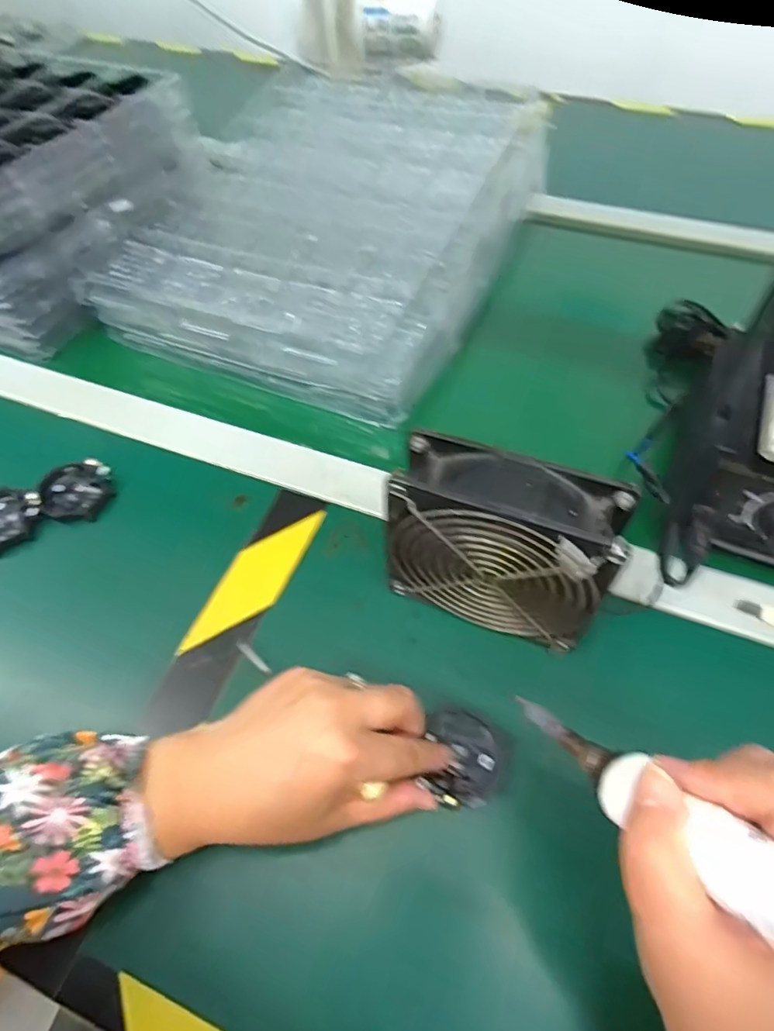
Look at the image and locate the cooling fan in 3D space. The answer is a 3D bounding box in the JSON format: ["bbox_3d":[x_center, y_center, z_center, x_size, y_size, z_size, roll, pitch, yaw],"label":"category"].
[{"bbox_3d":[0.062,0.019,0.316,0.119,0.115,0.052,15,57,13],"label":"cooling fan"}]

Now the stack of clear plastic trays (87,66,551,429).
[{"bbox_3d":[-0.051,-0.309,0.585,0.333,0.078,0.442,18,58,15],"label":"stack of clear plastic trays"}]

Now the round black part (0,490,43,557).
[{"bbox_3d":[-0.278,0.001,0.412,0.050,0.014,0.050,-1,55,2],"label":"round black part"}]

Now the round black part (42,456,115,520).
[{"bbox_3d":[-0.235,-0.019,0.425,0.050,0.020,0.044,-6,55,-2],"label":"round black part"}]

